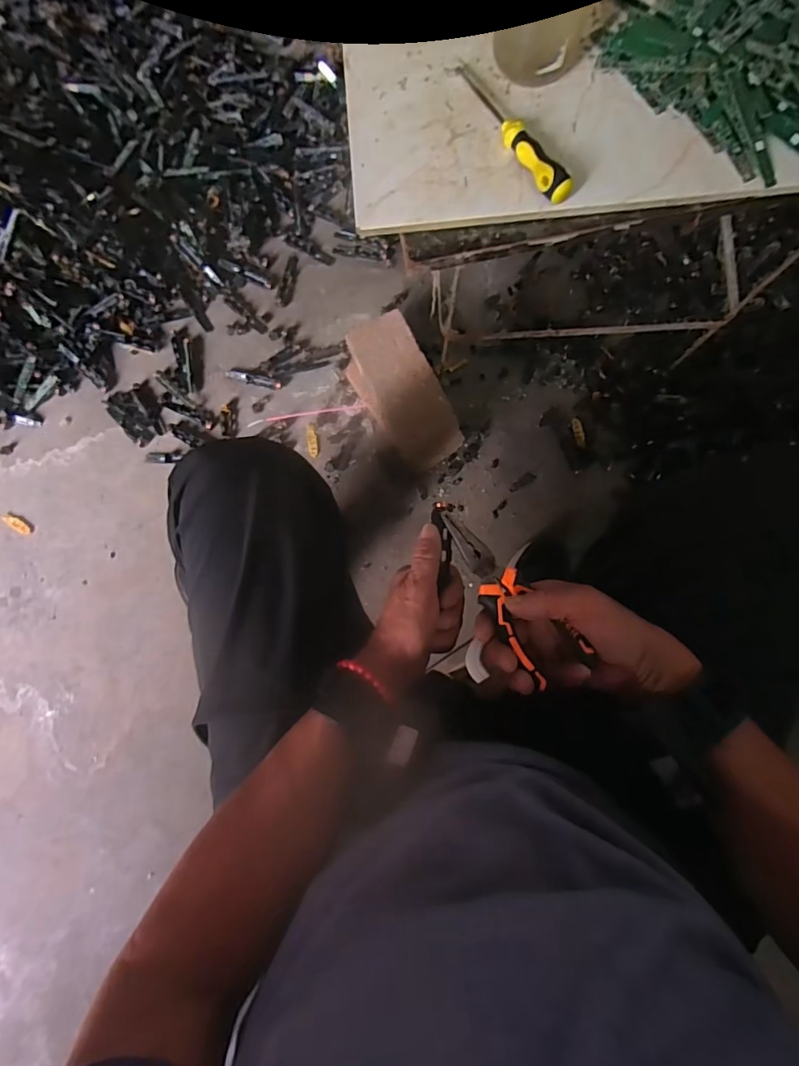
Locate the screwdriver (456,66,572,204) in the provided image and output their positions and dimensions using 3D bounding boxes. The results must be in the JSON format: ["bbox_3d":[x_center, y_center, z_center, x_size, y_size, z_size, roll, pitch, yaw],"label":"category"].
[{"bbox_3d":[0.097,-0.346,0.412,0.021,0.024,0.157,-29,82,-3],"label":"screwdriver"}]

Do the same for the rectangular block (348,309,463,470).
[{"bbox_3d":[0.004,-0.230,0.810,0.115,0.089,0.242,-28,83,-4],"label":"rectangular block"}]

